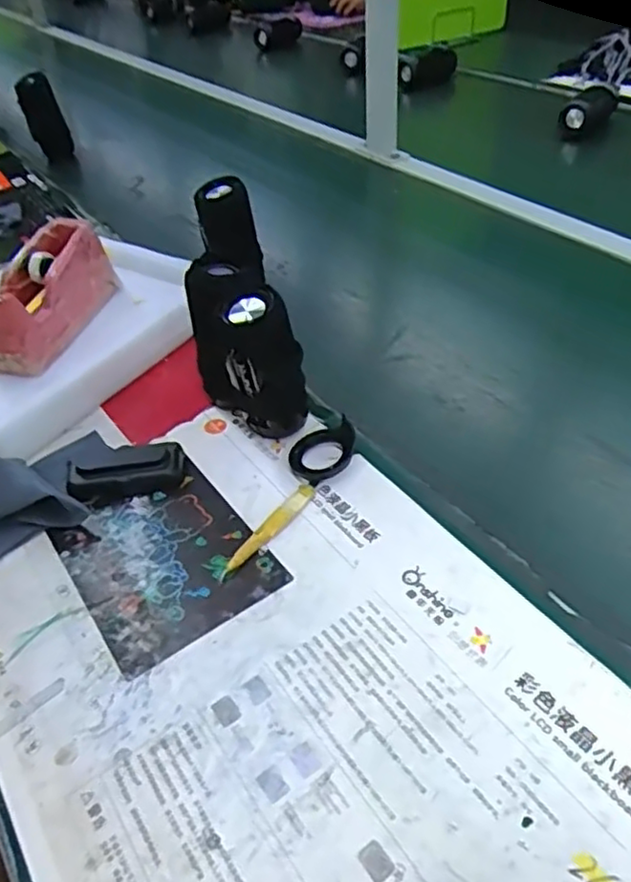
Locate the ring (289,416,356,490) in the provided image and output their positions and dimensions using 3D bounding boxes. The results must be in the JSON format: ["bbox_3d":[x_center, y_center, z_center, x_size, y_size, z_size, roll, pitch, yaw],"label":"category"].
[{"bbox_3d":[0.005,0.005,0.626,0.063,0.030,0.064,-3,42,3],"label":"ring"}]

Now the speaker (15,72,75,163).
[{"bbox_3d":[-0.531,-0.624,1.319,0.071,0.169,0.073,-17,43,-12],"label":"speaker"}]

